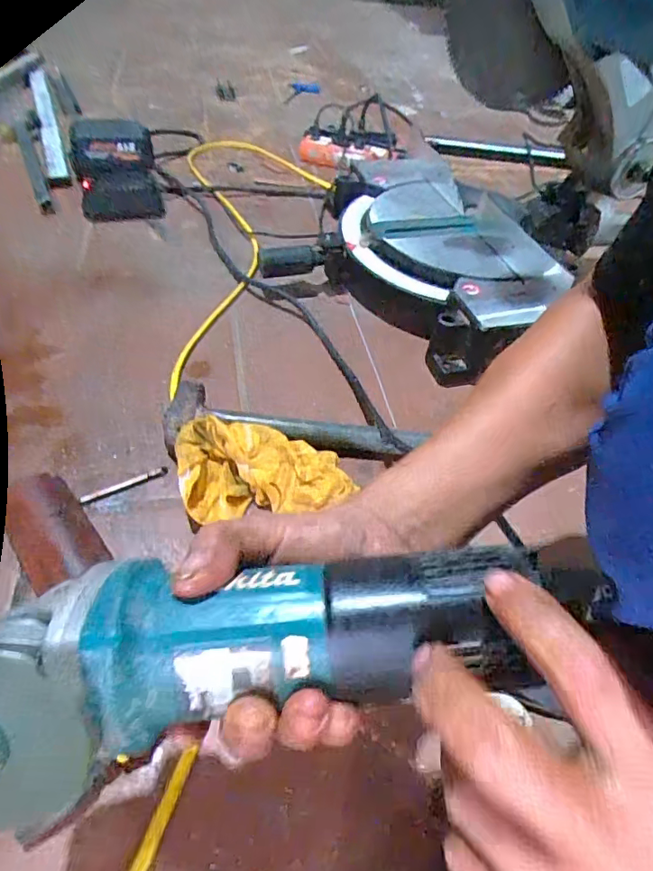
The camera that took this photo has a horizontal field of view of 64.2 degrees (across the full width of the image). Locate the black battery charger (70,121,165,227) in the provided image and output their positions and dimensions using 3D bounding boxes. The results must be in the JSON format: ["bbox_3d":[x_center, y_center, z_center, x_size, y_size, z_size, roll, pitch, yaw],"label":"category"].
[{"bbox_3d":[-0.321,-0.402,0.798,0.115,0.134,0.065,-15,52,-19],"label":"black battery charger"}]

